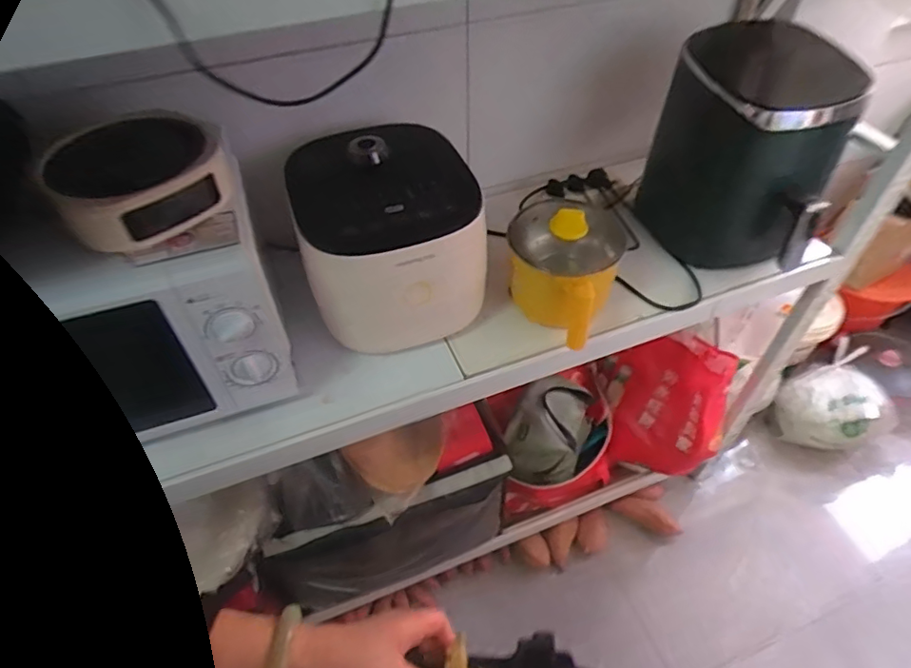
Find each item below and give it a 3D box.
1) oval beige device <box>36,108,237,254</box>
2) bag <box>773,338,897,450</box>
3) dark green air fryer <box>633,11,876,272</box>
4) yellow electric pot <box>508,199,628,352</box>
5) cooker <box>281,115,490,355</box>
[{"bbox_3d":[-0.345,-0.173,0.609,0.161,0.061,0.172,-29,54,-23],"label":"oval beige device"},{"bbox_3d":[1.067,0.196,1.550,0.263,0.194,0.228,-18,51,-15],"label":"bag"},{"bbox_3d":[0.483,-0.325,0.931,0.268,0.278,0.328,18,51,15],"label":"dark green air fryer"},{"bbox_3d":[0.156,-0.096,0.825,0.159,0.177,0.180,10,49,9],"label":"yellow electric pot"},{"bbox_3d":[-0.108,-0.139,0.814,0.234,0.201,0.286,-17,51,-14],"label":"cooker"}]

